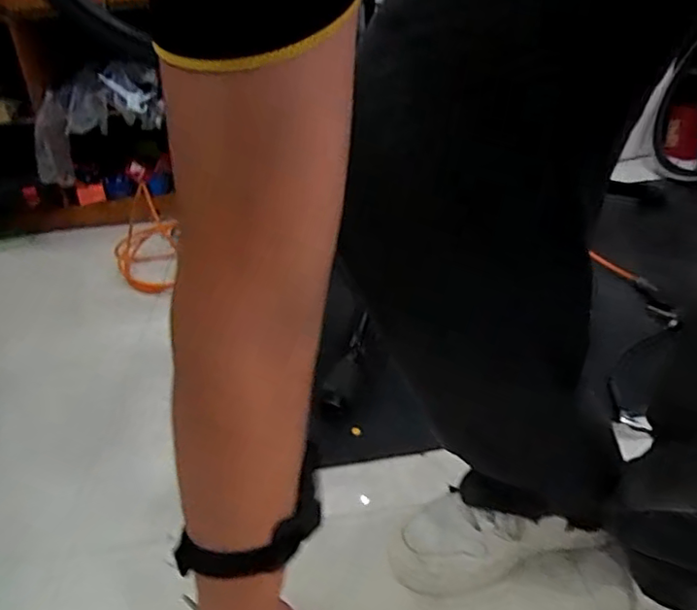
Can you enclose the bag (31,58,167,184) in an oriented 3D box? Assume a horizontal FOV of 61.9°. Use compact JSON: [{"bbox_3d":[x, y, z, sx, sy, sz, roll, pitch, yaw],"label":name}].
[{"bbox_3d":[-0.719,-0.545,1.658,0.447,0.209,0.178,-46,44,-18],"label":"bag"}]

